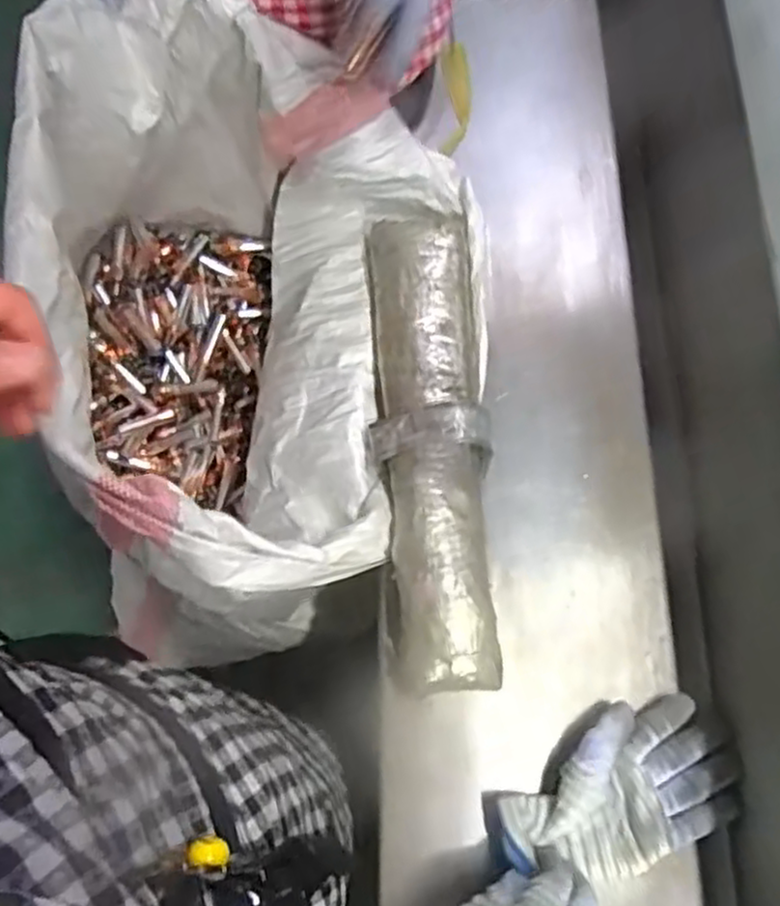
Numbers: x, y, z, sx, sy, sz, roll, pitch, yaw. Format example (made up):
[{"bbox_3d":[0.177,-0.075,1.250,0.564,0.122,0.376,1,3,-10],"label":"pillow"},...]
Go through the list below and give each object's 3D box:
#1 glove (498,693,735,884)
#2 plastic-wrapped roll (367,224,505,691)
[{"bbox_3d":[0.173,0.265,0.557,0.189,0.040,0.108,-25,72,-11],"label":"glove"},{"bbox_3d":[0.034,-0.020,0.622,0.097,0.087,0.427,-2,69,-3],"label":"plastic-wrapped roll"}]

